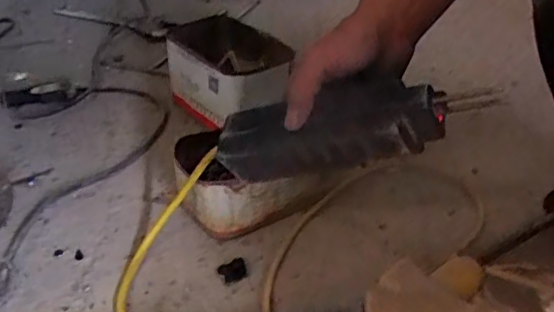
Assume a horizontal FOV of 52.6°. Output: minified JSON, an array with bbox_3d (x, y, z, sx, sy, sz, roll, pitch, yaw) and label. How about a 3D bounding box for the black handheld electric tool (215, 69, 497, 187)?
[{"bbox_3d":[0.055,-0.020,0.441,0.217,0.062,0.059,-11,29,22],"label":"black handheld electric tool"}]

